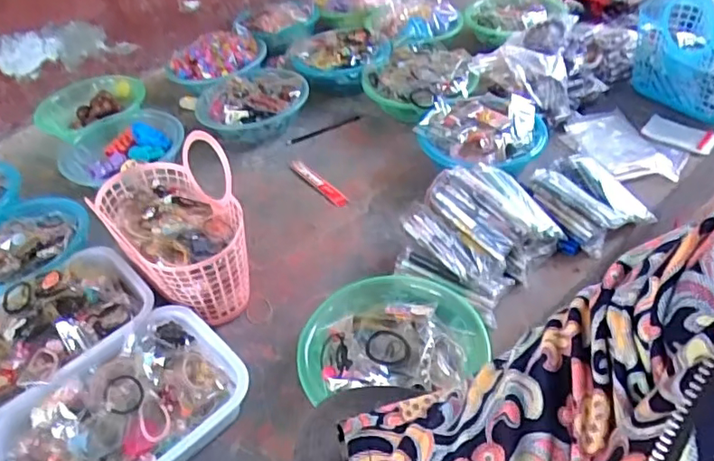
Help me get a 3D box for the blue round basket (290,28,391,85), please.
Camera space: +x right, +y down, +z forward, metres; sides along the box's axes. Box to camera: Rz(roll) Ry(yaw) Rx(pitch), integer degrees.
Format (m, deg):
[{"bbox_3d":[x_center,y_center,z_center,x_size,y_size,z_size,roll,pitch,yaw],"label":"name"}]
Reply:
[{"bbox_3d":[-0.041,-0.403,1.349,0.230,0.086,0.200,-9,42,0],"label":"blue round basket"}]

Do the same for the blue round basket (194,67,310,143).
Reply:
[{"bbox_3d":[-0.229,-0.283,1.271,0.239,0.070,0.227,-5,42,5],"label":"blue round basket"}]

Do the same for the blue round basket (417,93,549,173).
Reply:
[{"bbox_3d":[0.227,-0.170,1.050,0.220,0.065,0.230,4,44,14],"label":"blue round basket"}]

